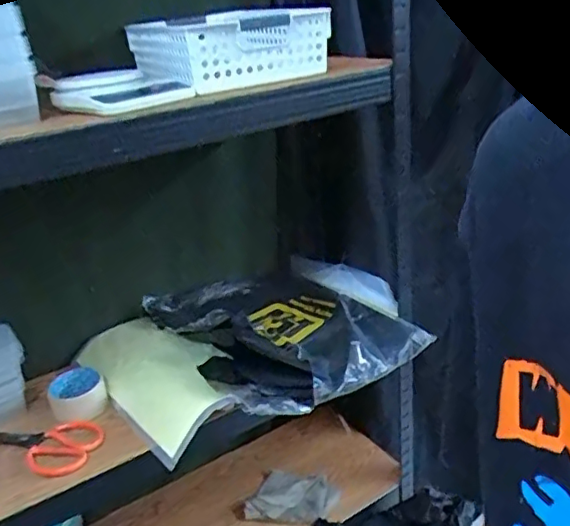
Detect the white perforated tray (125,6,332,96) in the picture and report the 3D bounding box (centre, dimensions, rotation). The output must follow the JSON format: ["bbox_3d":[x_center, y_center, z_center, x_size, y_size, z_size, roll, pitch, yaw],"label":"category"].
[{"bbox_3d":[-0.094,-0.315,0.853,0.201,0.084,0.281,-17,26,-25],"label":"white perforated tray"}]

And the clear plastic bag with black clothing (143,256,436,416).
[{"bbox_3d":[-0.004,0.092,1.015,0.382,0.085,0.406,-17,26,-25],"label":"clear plastic bag with black clothing"}]

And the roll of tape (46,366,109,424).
[{"bbox_3d":[-0.324,0.202,0.911,0.084,0.043,0.078,-15,25,-21],"label":"roll of tape"}]

